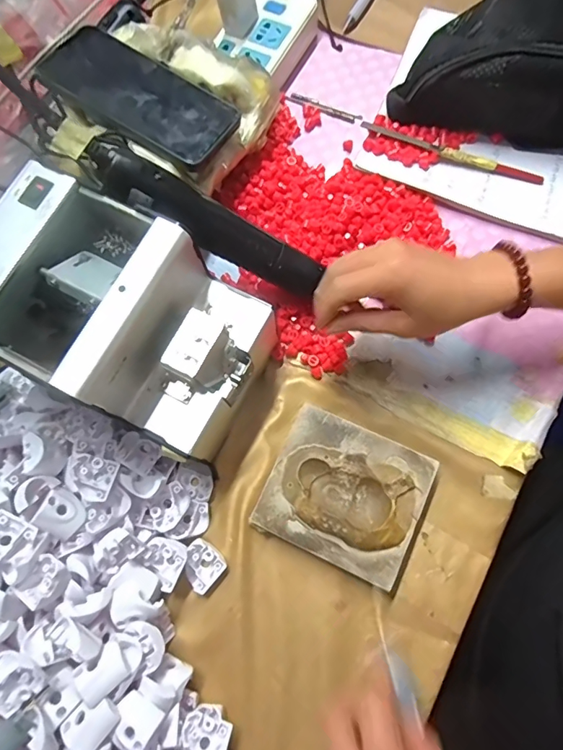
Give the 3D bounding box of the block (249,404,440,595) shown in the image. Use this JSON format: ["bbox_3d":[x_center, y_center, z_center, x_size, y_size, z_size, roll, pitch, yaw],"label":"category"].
[{"bbox_3d":[0.050,0.092,0.359,0.115,0.032,0.103,24,78,7],"label":"block"}]

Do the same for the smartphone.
[{"bbox_3d":[-0.120,-0.240,0.392,0.162,0.014,0.083,29,66,5],"label":"smartphone"}]

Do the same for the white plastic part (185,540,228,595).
[{"bbox_3d":[-0.063,0.150,0.358,0.030,0.013,0.033,-43,80,-8],"label":"white plastic part"}]

